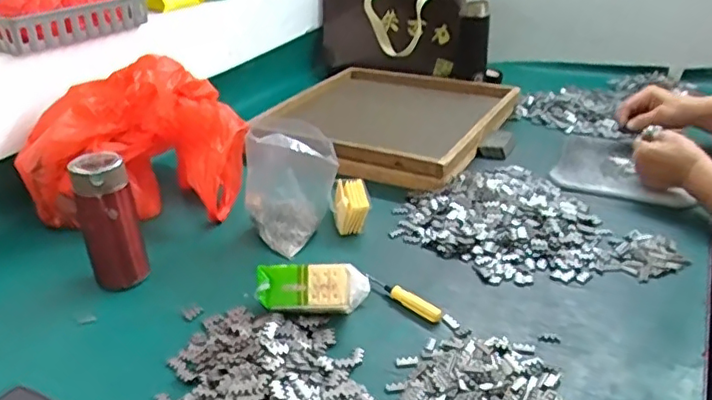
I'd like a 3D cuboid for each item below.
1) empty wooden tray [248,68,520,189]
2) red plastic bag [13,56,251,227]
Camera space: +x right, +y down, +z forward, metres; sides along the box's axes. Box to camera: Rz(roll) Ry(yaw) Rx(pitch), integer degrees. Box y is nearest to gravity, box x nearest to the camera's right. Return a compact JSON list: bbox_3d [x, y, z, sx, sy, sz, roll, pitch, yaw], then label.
[{"bbox_3d":[0.057,-0.154,1.137,0.402,0.069,0.383,14,32,25],"label":"empty wooden tray"},{"bbox_3d":[-0.325,-0.088,0.879,0.292,0.200,0.160,-2,28,-1],"label":"red plastic bag"}]

